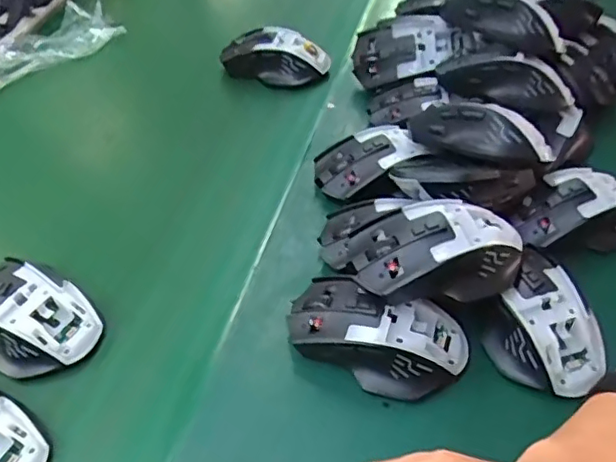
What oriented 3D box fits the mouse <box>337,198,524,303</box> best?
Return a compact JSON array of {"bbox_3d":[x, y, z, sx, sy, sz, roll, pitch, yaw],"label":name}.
[{"bbox_3d":[0.086,0.018,0.392,0.113,0.056,0.059,-12,48,-8],"label":"mouse"}]

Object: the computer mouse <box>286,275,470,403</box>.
[{"bbox_3d":[0.045,0.067,0.391,0.114,0.046,0.063,15,50,15],"label":"computer mouse"}]

